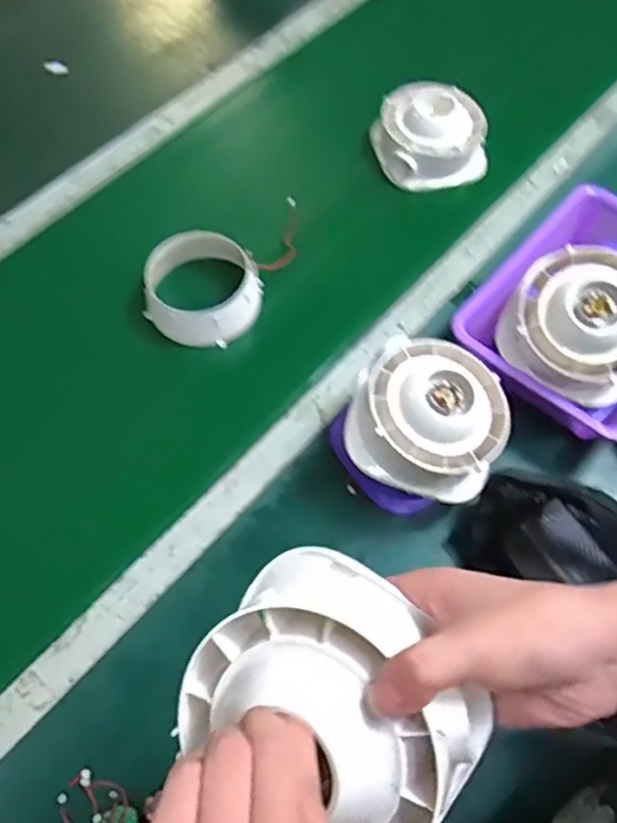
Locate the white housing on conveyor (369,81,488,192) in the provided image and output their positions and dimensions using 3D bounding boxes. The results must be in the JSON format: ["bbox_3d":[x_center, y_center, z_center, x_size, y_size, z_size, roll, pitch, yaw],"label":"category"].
[{"bbox_3d":[0.157,-0.361,0.855,0.116,0.082,0.141,-23,65,-13],"label":"white housing on conveyor"}]

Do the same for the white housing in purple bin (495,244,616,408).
[{"bbox_3d":[0.263,-0.087,0.630,0.138,0.070,0.138,33,102,19],"label":"white housing in purple bin"}]

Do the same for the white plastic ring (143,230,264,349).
[{"bbox_3d":[-0.116,-0.133,0.723,0.126,0.059,0.115,0,62,-1],"label":"white plastic ring"}]

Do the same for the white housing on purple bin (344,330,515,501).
[{"bbox_3d":[0.106,0.000,0.592,0.147,0.060,0.131,18,63,8],"label":"white housing on purple bin"}]

